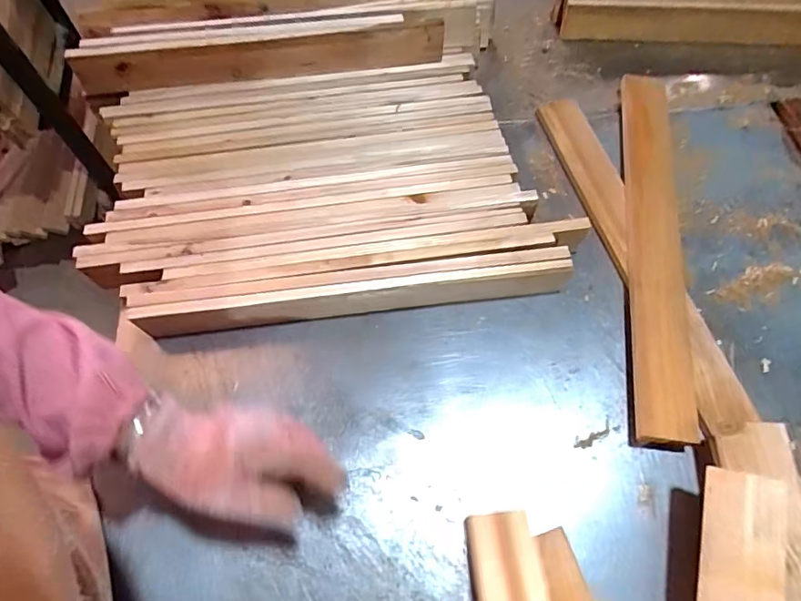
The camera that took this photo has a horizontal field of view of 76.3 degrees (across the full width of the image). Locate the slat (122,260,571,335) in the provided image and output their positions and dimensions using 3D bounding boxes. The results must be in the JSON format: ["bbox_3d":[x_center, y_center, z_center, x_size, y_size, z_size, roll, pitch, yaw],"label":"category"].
[{"bbox_3d":[-0.054,0.000,0.613,0.505,0.065,0.017,-6,62,-2],"label":"slat"}]

